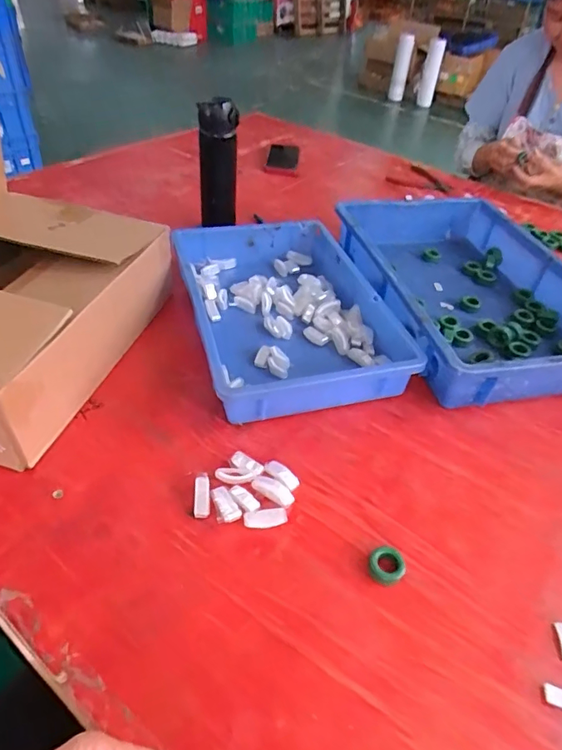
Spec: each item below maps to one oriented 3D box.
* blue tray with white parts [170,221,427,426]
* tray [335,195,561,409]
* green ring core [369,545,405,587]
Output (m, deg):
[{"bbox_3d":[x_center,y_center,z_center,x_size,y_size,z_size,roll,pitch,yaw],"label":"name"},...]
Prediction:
[{"bbox_3d":[0.003,-0.094,0.678,0.246,0.062,0.367,-8,44,-15],"label":"blue tray with white parts"},{"bbox_3d":[0.272,-0.139,0.735,0.298,0.084,0.441,-8,44,-15],"label":"tray"},{"bbox_3d":[0.092,0.168,0.433,0.029,0.012,0.033,23,45,18],"label":"green ring core"}]

